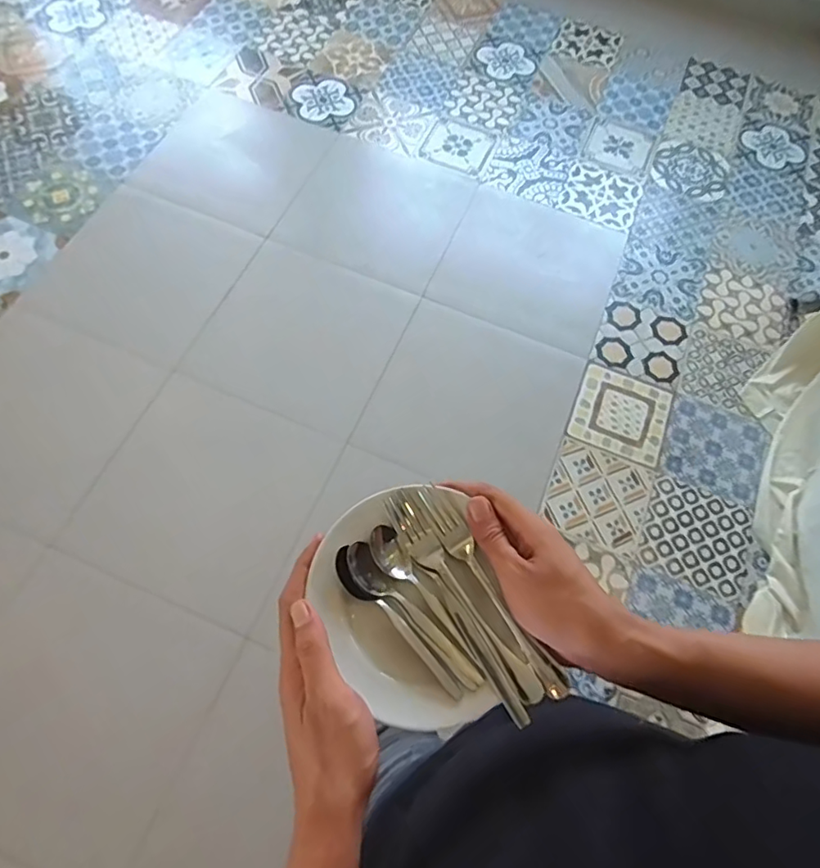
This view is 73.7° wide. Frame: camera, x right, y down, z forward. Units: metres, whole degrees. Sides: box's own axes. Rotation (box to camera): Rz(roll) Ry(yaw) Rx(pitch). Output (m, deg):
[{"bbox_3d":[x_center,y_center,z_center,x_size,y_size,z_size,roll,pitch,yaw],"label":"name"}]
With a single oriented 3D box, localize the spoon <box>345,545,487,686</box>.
[{"bbox_3d":[0.000,0.133,0.396,0.023,0.013,0.130,-39,77,-20],"label":"spoon"}]

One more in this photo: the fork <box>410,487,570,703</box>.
[{"bbox_3d":[0.061,0.116,0.414,0.023,0.025,0.178,-30,74,-17],"label":"fork"}]

